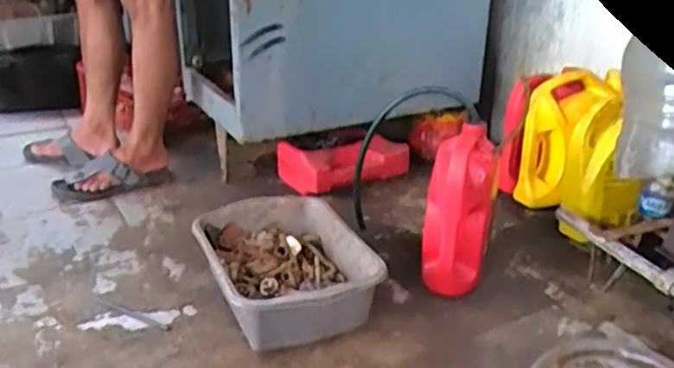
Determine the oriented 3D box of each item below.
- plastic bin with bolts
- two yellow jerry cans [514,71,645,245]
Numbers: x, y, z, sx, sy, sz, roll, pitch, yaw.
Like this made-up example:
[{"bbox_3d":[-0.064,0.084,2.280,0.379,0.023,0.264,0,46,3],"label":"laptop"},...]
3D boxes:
[{"bbox_3d":[-0.095,0.156,1.193,0.265,0.135,0.308,-8,27,-20],"label":"plastic bin with bolts"},{"bbox_3d":[0.496,-0.053,1.353,0.144,0.283,0.216,-10,28,-24],"label":"two yellow jerry cans"}]

